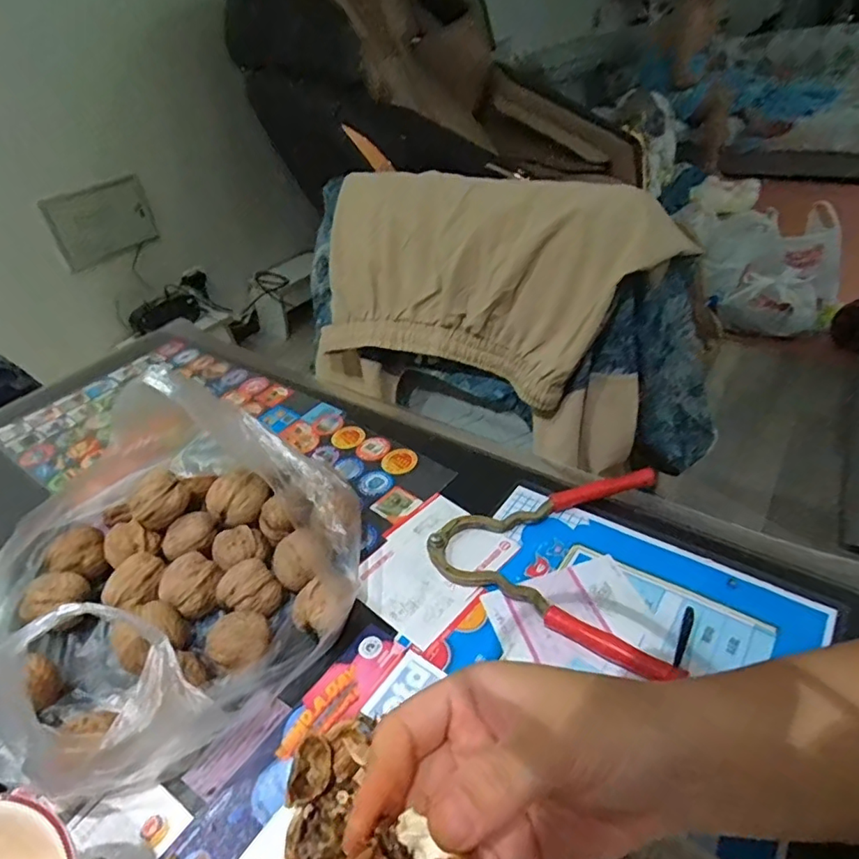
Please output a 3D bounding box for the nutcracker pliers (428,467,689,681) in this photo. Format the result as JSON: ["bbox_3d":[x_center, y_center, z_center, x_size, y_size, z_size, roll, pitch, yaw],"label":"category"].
[{"bbox_3d":[0.076,0.082,0.374,0.149,0.019,0.149,2,39,12],"label":"nutcracker pliers"}]

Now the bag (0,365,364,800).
[{"bbox_3d":[-0.155,0.083,0.348,0.223,0.091,0.210,-19,39,-14],"label":"bag"}]

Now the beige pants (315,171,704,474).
[{"bbox_3d":[0.071,-0.174,0.747,0.445,0.282,0.199,18,45,30],"label":"beige pants"}]

